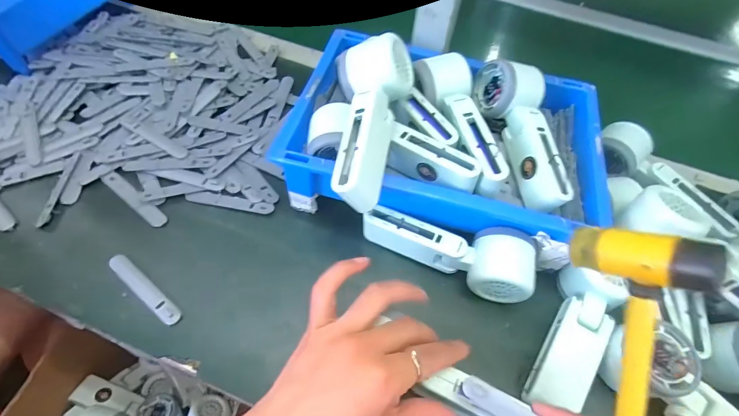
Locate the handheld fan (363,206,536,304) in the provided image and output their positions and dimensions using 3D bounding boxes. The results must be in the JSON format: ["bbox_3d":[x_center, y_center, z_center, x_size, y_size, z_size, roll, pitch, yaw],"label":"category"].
[{"bbox_3d":[0.072,0.040,0.368,0.165,0.057,0.059,19,57,7],"label":"handheld fan"}]

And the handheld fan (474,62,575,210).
[{"bbox_3d":[0.163,-0.080,0.378,0.058,0.059,0.167,-8,58,-10],"label":"handheld fan"}]

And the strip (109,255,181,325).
[{"bbox_3d":[-0.210,0.074,0.350,0.097,0.004,0.015,35,61,17],"label":"strip"}]

